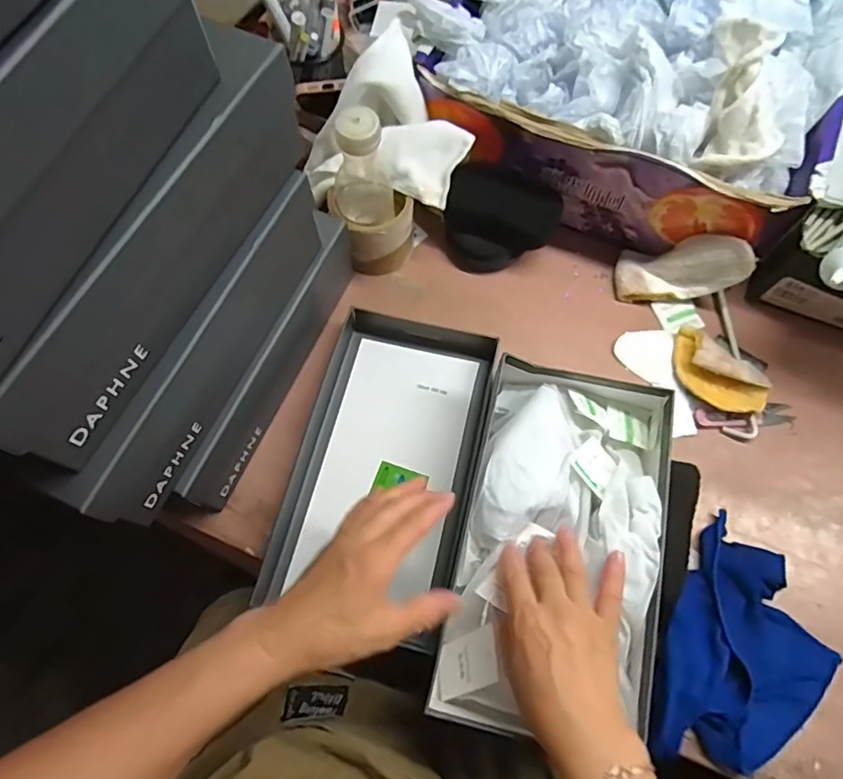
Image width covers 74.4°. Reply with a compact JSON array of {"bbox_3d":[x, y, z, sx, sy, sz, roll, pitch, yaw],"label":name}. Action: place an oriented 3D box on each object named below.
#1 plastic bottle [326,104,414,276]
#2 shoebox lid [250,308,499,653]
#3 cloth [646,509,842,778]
[{"bbox_3d":[-0.052,-0.195,0.563,0.084,0.184,0.062,-16,70,-6],"label":"plastic bottle"},{"bbox_3d":[-0.032,0.068,0.541,0.168,0.041,0.294,12,70,5],"label":"shoebox lid"},{"bbox_3d":[0.279,0.234,0.476,0.142,0.040,0.202,33,73,12],"label":"cloth"}]

